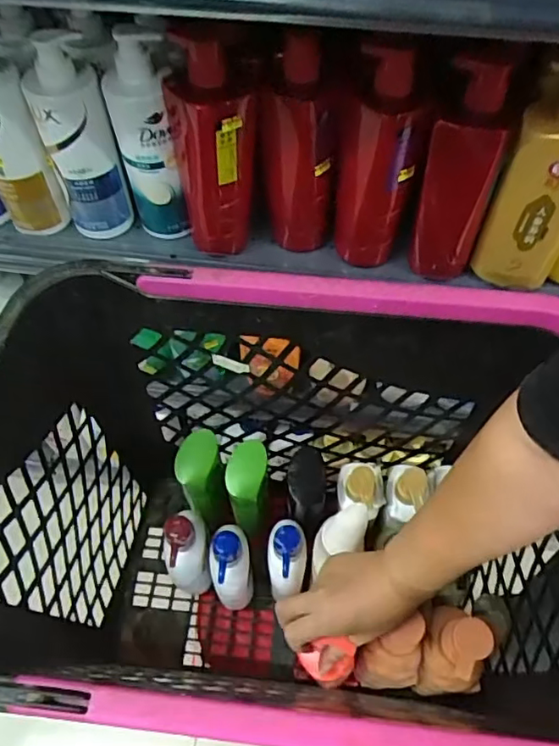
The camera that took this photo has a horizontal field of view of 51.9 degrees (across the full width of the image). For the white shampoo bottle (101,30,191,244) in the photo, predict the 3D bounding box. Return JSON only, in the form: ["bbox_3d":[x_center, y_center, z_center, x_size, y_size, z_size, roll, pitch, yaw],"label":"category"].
[{"bbox_3d":[-0.143,-0.243,0.615,0.061,0.228,0.054,-1,63,-1],"label":"white shampoo bottle"}]

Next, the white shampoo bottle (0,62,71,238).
[{"bbox_3d":[-0.298,-0.254,0.633,0.074,0.210,0.079,-25,66,-12],"label":"white shampoo bottle"}]

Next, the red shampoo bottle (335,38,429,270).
[{"bbox_3d":[0.100,-0.208,0.587,0.080,0.260,0.058,8,63,4],"label":"red shampoo bottle"}]

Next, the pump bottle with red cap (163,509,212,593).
[{"bbox_3d":[-0.110,0.226,0.728,0.042,0.181,0.087,-2,63,-1],"label":"pump bottle with red cap"}]

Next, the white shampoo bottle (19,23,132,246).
[{"bbox_3d":[-0.217,-0.247,0.627,0.070,0.208,0.067,-23,66,-12],"label":"white shampoo bottle"}]

